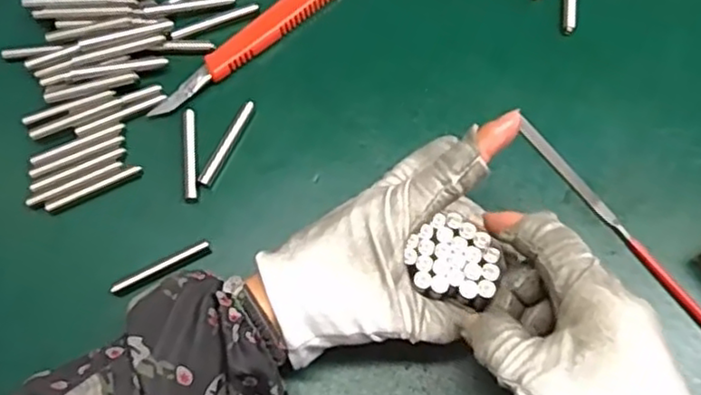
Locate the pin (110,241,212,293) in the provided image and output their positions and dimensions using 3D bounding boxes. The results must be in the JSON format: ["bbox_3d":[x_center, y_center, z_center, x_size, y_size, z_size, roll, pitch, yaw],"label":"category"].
[{"bbox_3d":[-0.106,0.039,0.376,0.058,0.004,0.007,-26,70,-8],"label":"pin"}]

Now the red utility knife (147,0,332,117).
[{"bbox_3d":[-0.062,-0.101,0.421,0.147,0.009,0.024,-41,73,-13],"label":"red utility knife"}]

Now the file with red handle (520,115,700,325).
[{"bbox_3d":[0.145,0.014,0.370,0.008,0.007,0.151,-34,71,-10],"label":"file with red handle"}]

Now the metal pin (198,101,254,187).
[{"bbox_3d":[-0.073,-0.033,0.400,0.008,0.004,0.058,24,72,11],"label":"metal pin"}]

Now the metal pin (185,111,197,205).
[{"bbox_3d":[-0.095,-0.026,0.399,0.007,0.004,0.059,-5,69,0],"label":"metal pin"}]

